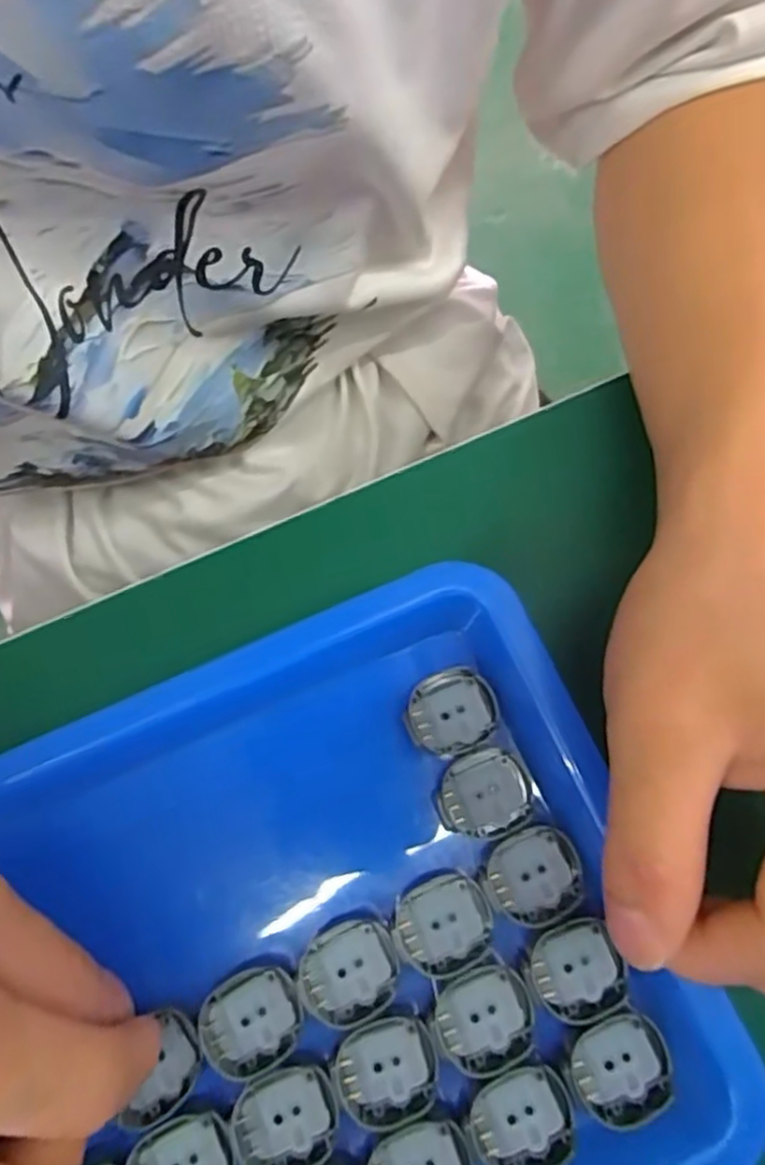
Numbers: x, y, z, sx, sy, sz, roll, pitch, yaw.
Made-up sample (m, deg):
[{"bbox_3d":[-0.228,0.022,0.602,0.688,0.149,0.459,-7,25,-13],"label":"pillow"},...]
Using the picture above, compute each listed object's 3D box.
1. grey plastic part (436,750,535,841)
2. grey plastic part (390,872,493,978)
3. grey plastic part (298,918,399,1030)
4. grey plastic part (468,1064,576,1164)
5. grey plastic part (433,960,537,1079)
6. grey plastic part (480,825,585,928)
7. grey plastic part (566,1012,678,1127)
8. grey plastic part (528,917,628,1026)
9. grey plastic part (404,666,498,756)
[{"bbox_3d":[0.031,0.064,0.221,0.028,0.007,0.025,-16,75,-3],"label":"grey plastic part"},{"bbox_3d":[0.017,0.100,0.213,0.028,0.005,0.025,-15,75,-3],"label":"grey plastic part"},{"bbox_3d":[-0.010,0.112,0.209,0.028,0.005,0.025,-14,75,-3],"label":"grey plastic part"},{"bbox_3d":[0.038,0.145,0.196,0.026,0.005,0.025,0,75,1],"label":"grey plastic part"},{"bbox_3d":[0.028,0.122,0.204,0.027,0.007,0.024,-23,75,-5],"label":"grey plastic part"},{"bbox_3d":[0.044,0.085,0.212,0.028,0.007,0.025,-18,75,-4],"label":"grey plastic part"},{"bbox_3d":[0.065,0.133,0.198,0.026,0.004,0.025,-28,76,-6],"label":"grey plastic part"},{"bbox_3d":[0.055,0.110,0.206,0.024,0.004,0.024,-29,76,-7],"label":"grey plastic part"},{"bbox_3d":[0.022,0.041,0.230,0.027,0.006,0.025,0,75,1],"label":"grey plastic part"}]

